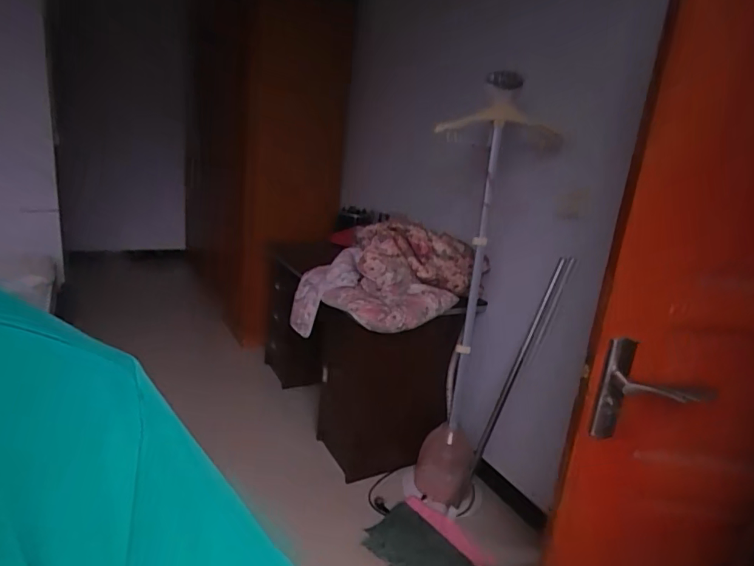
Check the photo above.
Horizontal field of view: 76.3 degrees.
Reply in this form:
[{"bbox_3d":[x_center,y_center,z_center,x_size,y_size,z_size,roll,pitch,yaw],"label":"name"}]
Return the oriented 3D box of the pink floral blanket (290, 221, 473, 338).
[{"bbox_3d":[0.012,-0.006,1.917,0.708,0.408,0.444,7,16,5],"label":"pink floral blanket"}]

